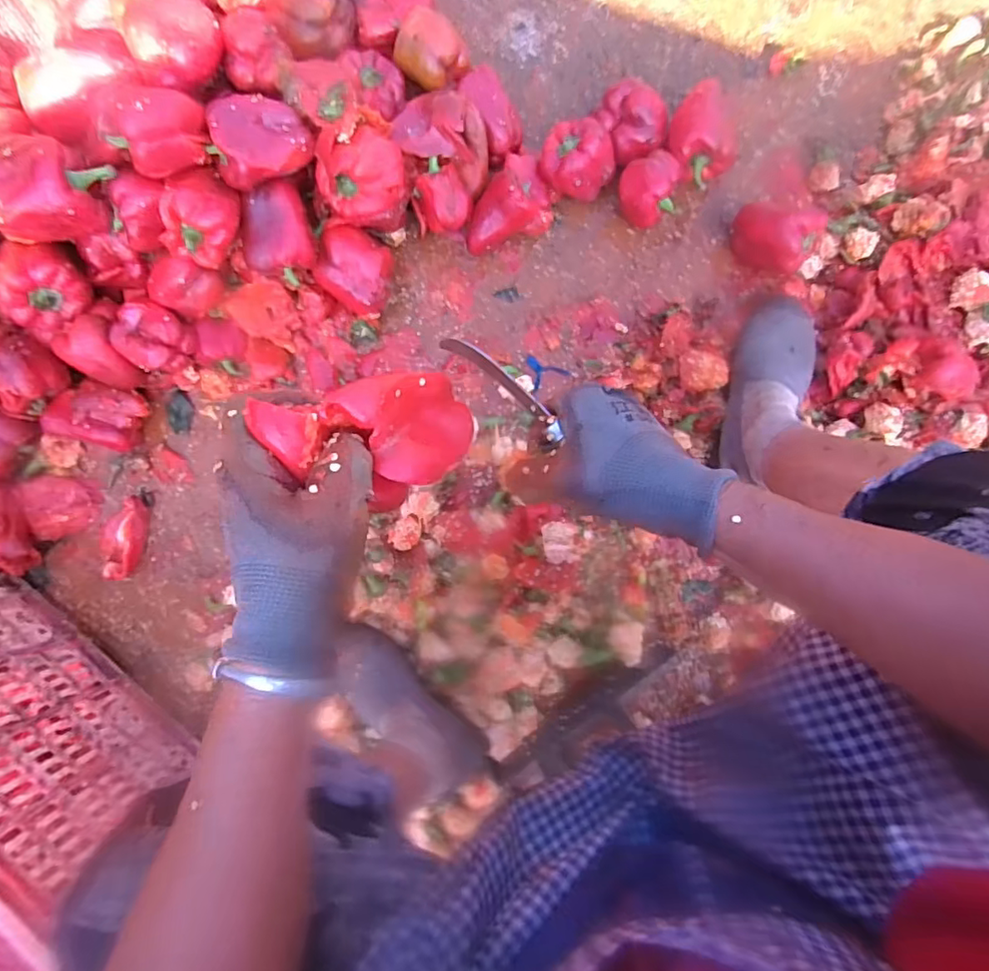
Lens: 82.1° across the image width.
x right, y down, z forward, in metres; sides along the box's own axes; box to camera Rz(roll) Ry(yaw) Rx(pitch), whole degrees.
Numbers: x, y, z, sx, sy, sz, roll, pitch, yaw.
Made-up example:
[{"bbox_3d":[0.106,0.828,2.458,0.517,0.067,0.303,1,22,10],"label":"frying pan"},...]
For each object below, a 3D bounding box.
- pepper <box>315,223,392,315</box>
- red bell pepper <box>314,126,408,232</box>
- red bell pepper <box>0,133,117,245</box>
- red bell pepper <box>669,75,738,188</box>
[{"bbox_3d":[-0.169,-0.269,0.716,0.085,0.093,0.081,0,87,2],"label":"pepper"},{"bbox_3d":[-0.154,-0.359,0.644,0.094,0.079,0.108,32,89,3],"label":"red bell pepper"},{"bbox_3d":[-0.452,-0.292,0.569,0.096,0.071,0.110,30,89,3],"label":"red bell pepper"},{"bbox_3d":[0.253,-0.432,0.722,0.069,0.084,0.094,-26,87,0],"label":"red bell pepper"}]

